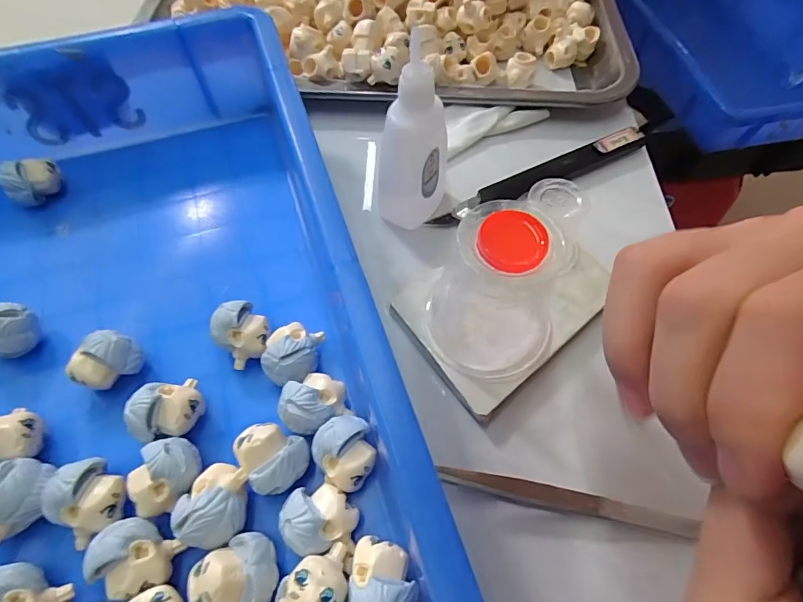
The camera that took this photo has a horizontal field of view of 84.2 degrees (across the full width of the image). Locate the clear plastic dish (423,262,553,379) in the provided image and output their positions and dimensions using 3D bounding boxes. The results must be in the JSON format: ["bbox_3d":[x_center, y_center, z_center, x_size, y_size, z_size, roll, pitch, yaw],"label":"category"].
[{"bbox_3d":[0.041,0.010,0.213,0.057,0.006,0.056,12,61,6],"label":"clear plastic dish"}]

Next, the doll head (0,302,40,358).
[{"bbox_3d":[-0.178,0.013,0.200,0.025,0.026,0.023,0,61,-1],"label":"doll head"}]

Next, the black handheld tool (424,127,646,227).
[{"bbox_3d":[0.083,-0.074,0.265,0.146,0.012,0.015,-24,64,-14],"label":"black handheld tool"}]

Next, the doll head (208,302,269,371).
[{"bbox_3d":[-0.071,0.015,0.202,0.022,0.025,0.024,0,61,-1],"label":"doll head"}]

